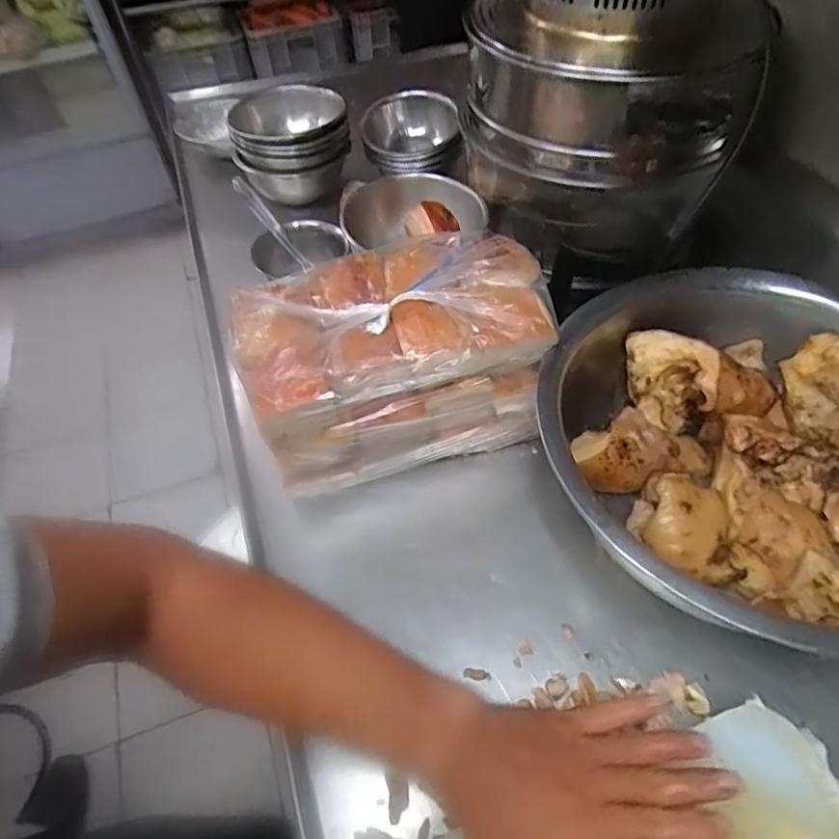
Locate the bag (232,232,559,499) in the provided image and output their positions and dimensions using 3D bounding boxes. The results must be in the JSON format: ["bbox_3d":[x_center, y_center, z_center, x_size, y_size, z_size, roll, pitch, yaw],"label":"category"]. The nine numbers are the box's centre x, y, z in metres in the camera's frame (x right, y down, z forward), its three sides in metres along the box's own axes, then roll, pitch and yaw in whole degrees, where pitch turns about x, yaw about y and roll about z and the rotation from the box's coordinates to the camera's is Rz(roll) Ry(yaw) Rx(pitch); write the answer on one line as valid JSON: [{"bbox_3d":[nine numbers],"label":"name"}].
[{"bbox_3d":[-0.020,-0.065,0.585,0.285,0.143,0.168,-15,53,-9],"label":"bag"}]

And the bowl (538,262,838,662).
[{"bbox_3d":[0.322,0.013,0.546,0.321,0.145,0.382,-35,59,-22],"label":"bowl"}]

